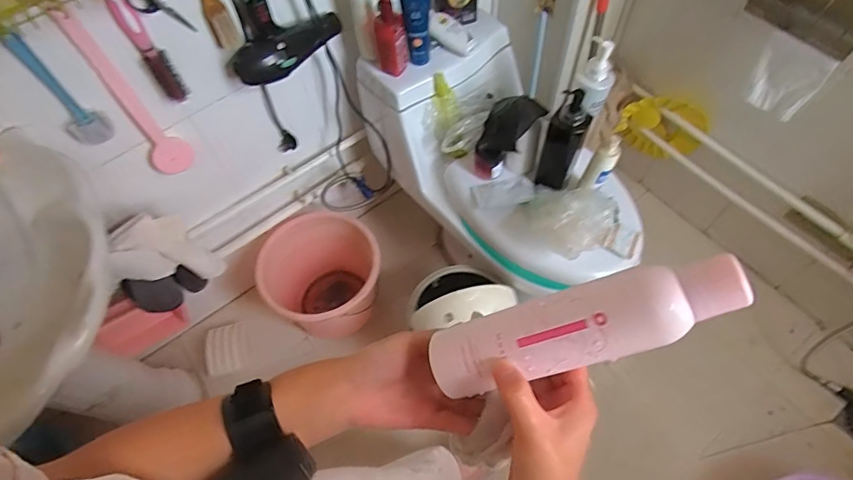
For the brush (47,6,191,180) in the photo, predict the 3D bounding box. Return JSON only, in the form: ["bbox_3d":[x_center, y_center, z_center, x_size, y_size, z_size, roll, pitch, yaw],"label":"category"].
[{"bbox_3d":[-0.506,-0.230,0.843,0.045,0.345,0.070,33,68,19],"label":"brush"}]

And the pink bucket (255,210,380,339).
[{"bbox_3d":[-0.243,0.127,1.361,0.302,0.342,0.307,-1,61,2],"label":"pink bucket"}]

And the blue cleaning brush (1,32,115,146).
[{"bbox_3d":[-0.559,-0.218,0.746,0.058,0.222,0.037,-37,65,-16],"label":"blue cleaning brush"}]

